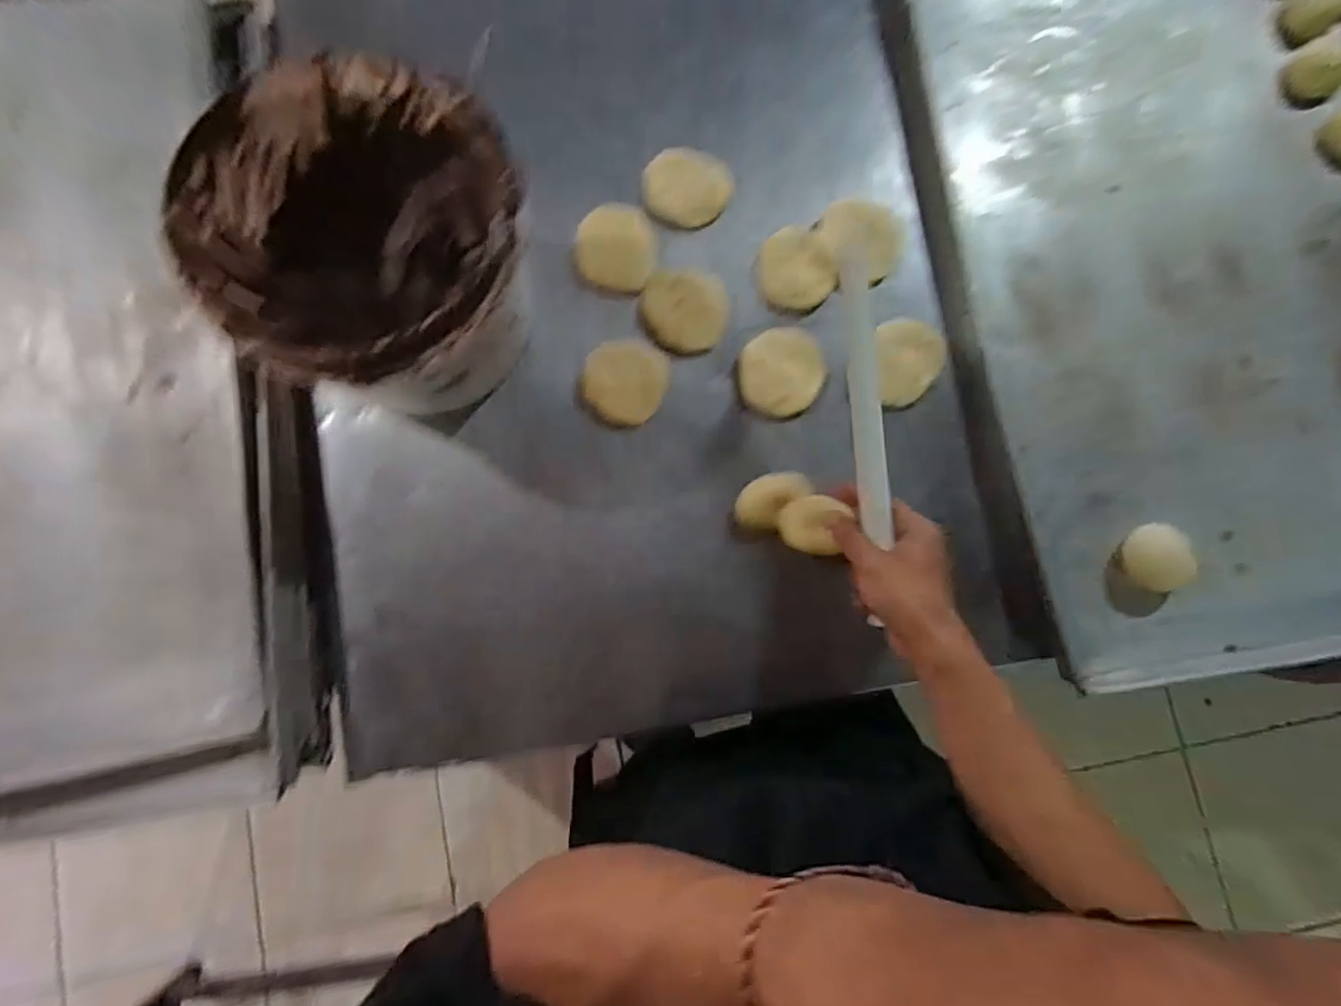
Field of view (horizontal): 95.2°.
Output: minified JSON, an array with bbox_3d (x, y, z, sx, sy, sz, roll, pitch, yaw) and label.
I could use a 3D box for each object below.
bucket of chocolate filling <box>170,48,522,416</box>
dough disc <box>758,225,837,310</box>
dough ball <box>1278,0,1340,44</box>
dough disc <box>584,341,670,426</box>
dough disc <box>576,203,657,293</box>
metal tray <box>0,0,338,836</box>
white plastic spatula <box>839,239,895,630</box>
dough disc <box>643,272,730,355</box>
[{"bbox_3d":[-0.222,-0.188,0.475,0.217,0.157,0.217,0,81,-1],"label":"bucket of chocolate filling"},{"bbox_3d":[0.118,-0.220,0.570,0.067,0.012,0.077,0,81,-1],"label":"dough disc"},{"bbox_3d":[0.610,-0.469,0.579,0.041,0.037,0.049,-38,84,-6],"label":"dough ball"},{"bbox_3d":[-0.040,-0.110,0.553,0.072,0.004,0.075,0,84,-4],"label":"dough disc"},{"bbox_3d":[-0.050,-0.237,0.564,0.070,0.007,0.079,10,81,1],"label":"dough disc"},{"bbox_3d":[-0.580,-0.112,0.531,0.480,0.074,0.766,-11,82,-2],"label":"metal tray"},{"bbox_3d":[0.148,-0.084,0.467,0.023,0.008,0.223,-4,96,24],"label":"white plastic spatula"},{"bbox_3d":[0.014,-0.177,0.562,0.075,0.004,0.076,0,81,-1],"label":"dough disc"}]

